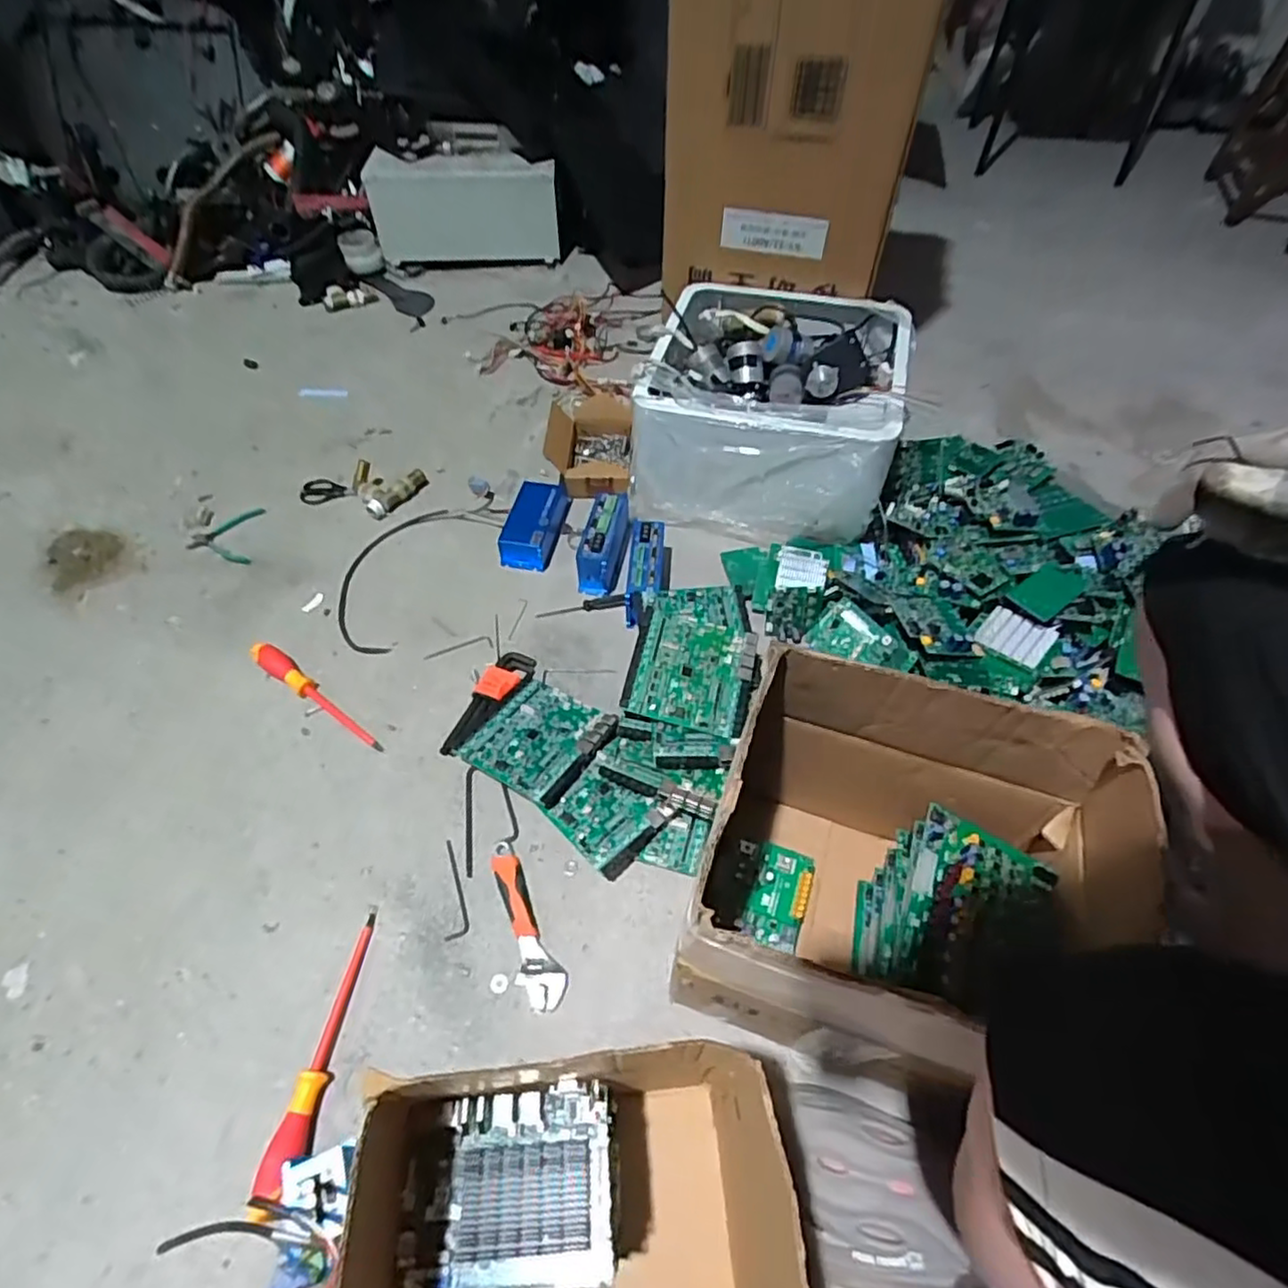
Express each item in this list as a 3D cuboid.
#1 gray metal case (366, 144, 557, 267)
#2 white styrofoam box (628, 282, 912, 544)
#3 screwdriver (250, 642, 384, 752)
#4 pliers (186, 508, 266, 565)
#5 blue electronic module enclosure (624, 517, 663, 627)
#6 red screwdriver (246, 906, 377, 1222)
[{"bbox_3d":[-0.374,-0.899,1.393,0.396,0.188,0.082,4,53,3],"label":"gray metal case"},{"bbox_3d":[0.217,-0.401,1.126,0.397,0.218,0.405,13,57,9],"label":"white styrofoam box"},{"bbox_3d":[-0.455,0.071,0.907,0.252,0.029,0.034,33,62,21],"label":"screwdriver"},{"bbox_3d":[-0.698,-0.182,1.102,0.108,0.012,0.112,-1,55,-1],"label":"pliers"},{"bbox_3d":[0.003,-0.105,1.001,0.056,0.075,0.169,4,53,3],"label":"blue electronic module enclosure"},{"bbox_3d":[-0.313,0.395,0.654,0.032,0.029,0.258,4,43,3],"label":"red screwdriver"}]

